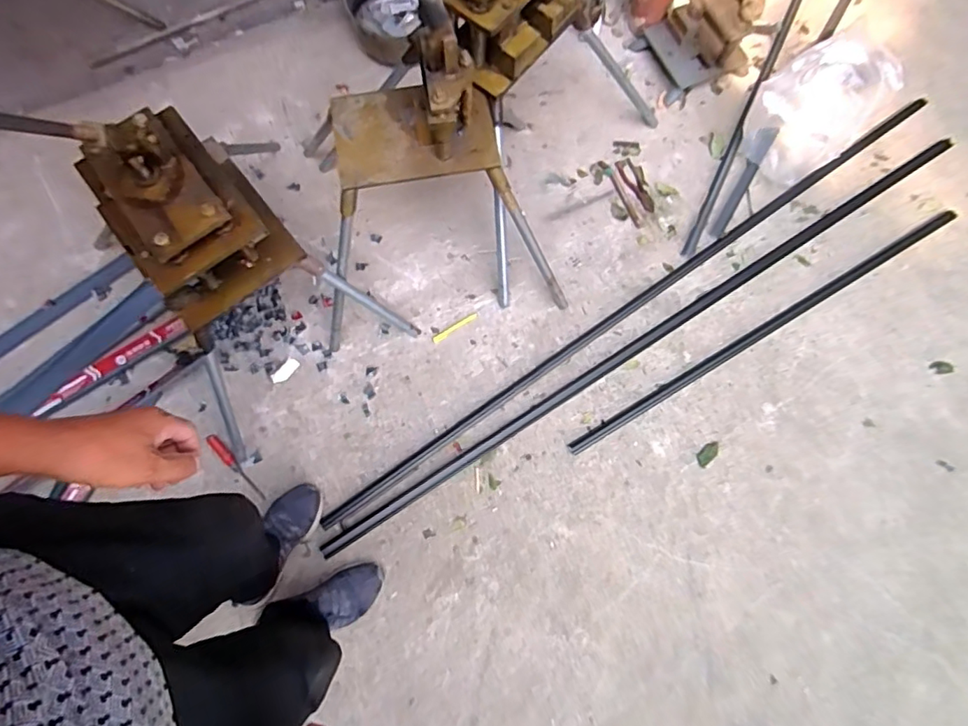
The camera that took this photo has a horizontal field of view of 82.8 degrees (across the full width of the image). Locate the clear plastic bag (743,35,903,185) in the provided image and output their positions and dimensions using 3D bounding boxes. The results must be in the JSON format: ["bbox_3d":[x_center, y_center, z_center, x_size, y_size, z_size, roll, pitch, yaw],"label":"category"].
[{"bbox_3d":[0.900,-0.688,1.445,0.389,0.219,0.247,-37,78,-10],"label":"clear plastic bag"}]

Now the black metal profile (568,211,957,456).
[{"bbox_3d":[0.726,-0.088,1.397,1.197,0.023,0.030,-30,77,-9],"label":"black metal profile"}]

